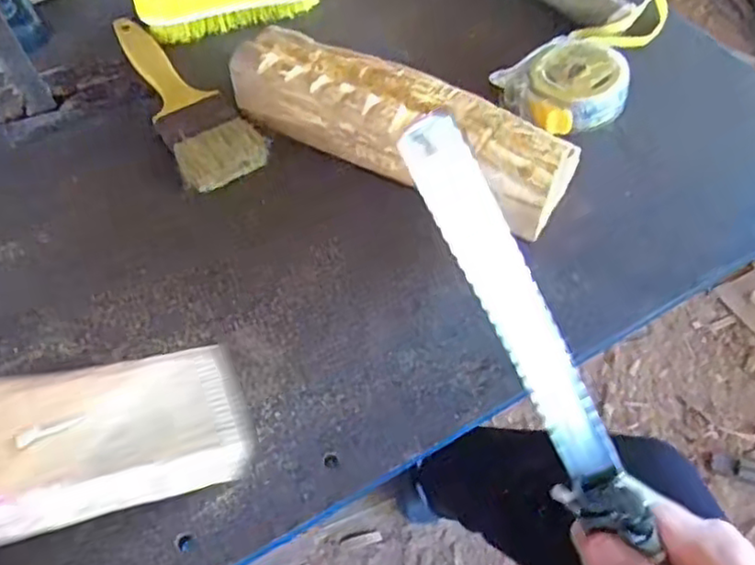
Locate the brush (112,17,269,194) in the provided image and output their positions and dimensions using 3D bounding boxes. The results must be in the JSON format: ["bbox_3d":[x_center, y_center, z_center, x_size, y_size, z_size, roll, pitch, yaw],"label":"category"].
[{"bbox_3d":[-0.127,-0.126,0.440,0.050,0.013,0.173,-26,59,-16],"label":"brush"}]

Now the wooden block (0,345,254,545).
[{"bbox_3d":[-0.122,0.060,0.266,0.138,0.021,0.062,-3,52,-29],"label":"wooden block"}]

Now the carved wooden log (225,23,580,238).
[{"bbox_3d":[0.011,-0.090,0.394,0.201,0.039,0.062,25,59,17],"label":"carved wooden log"}]

